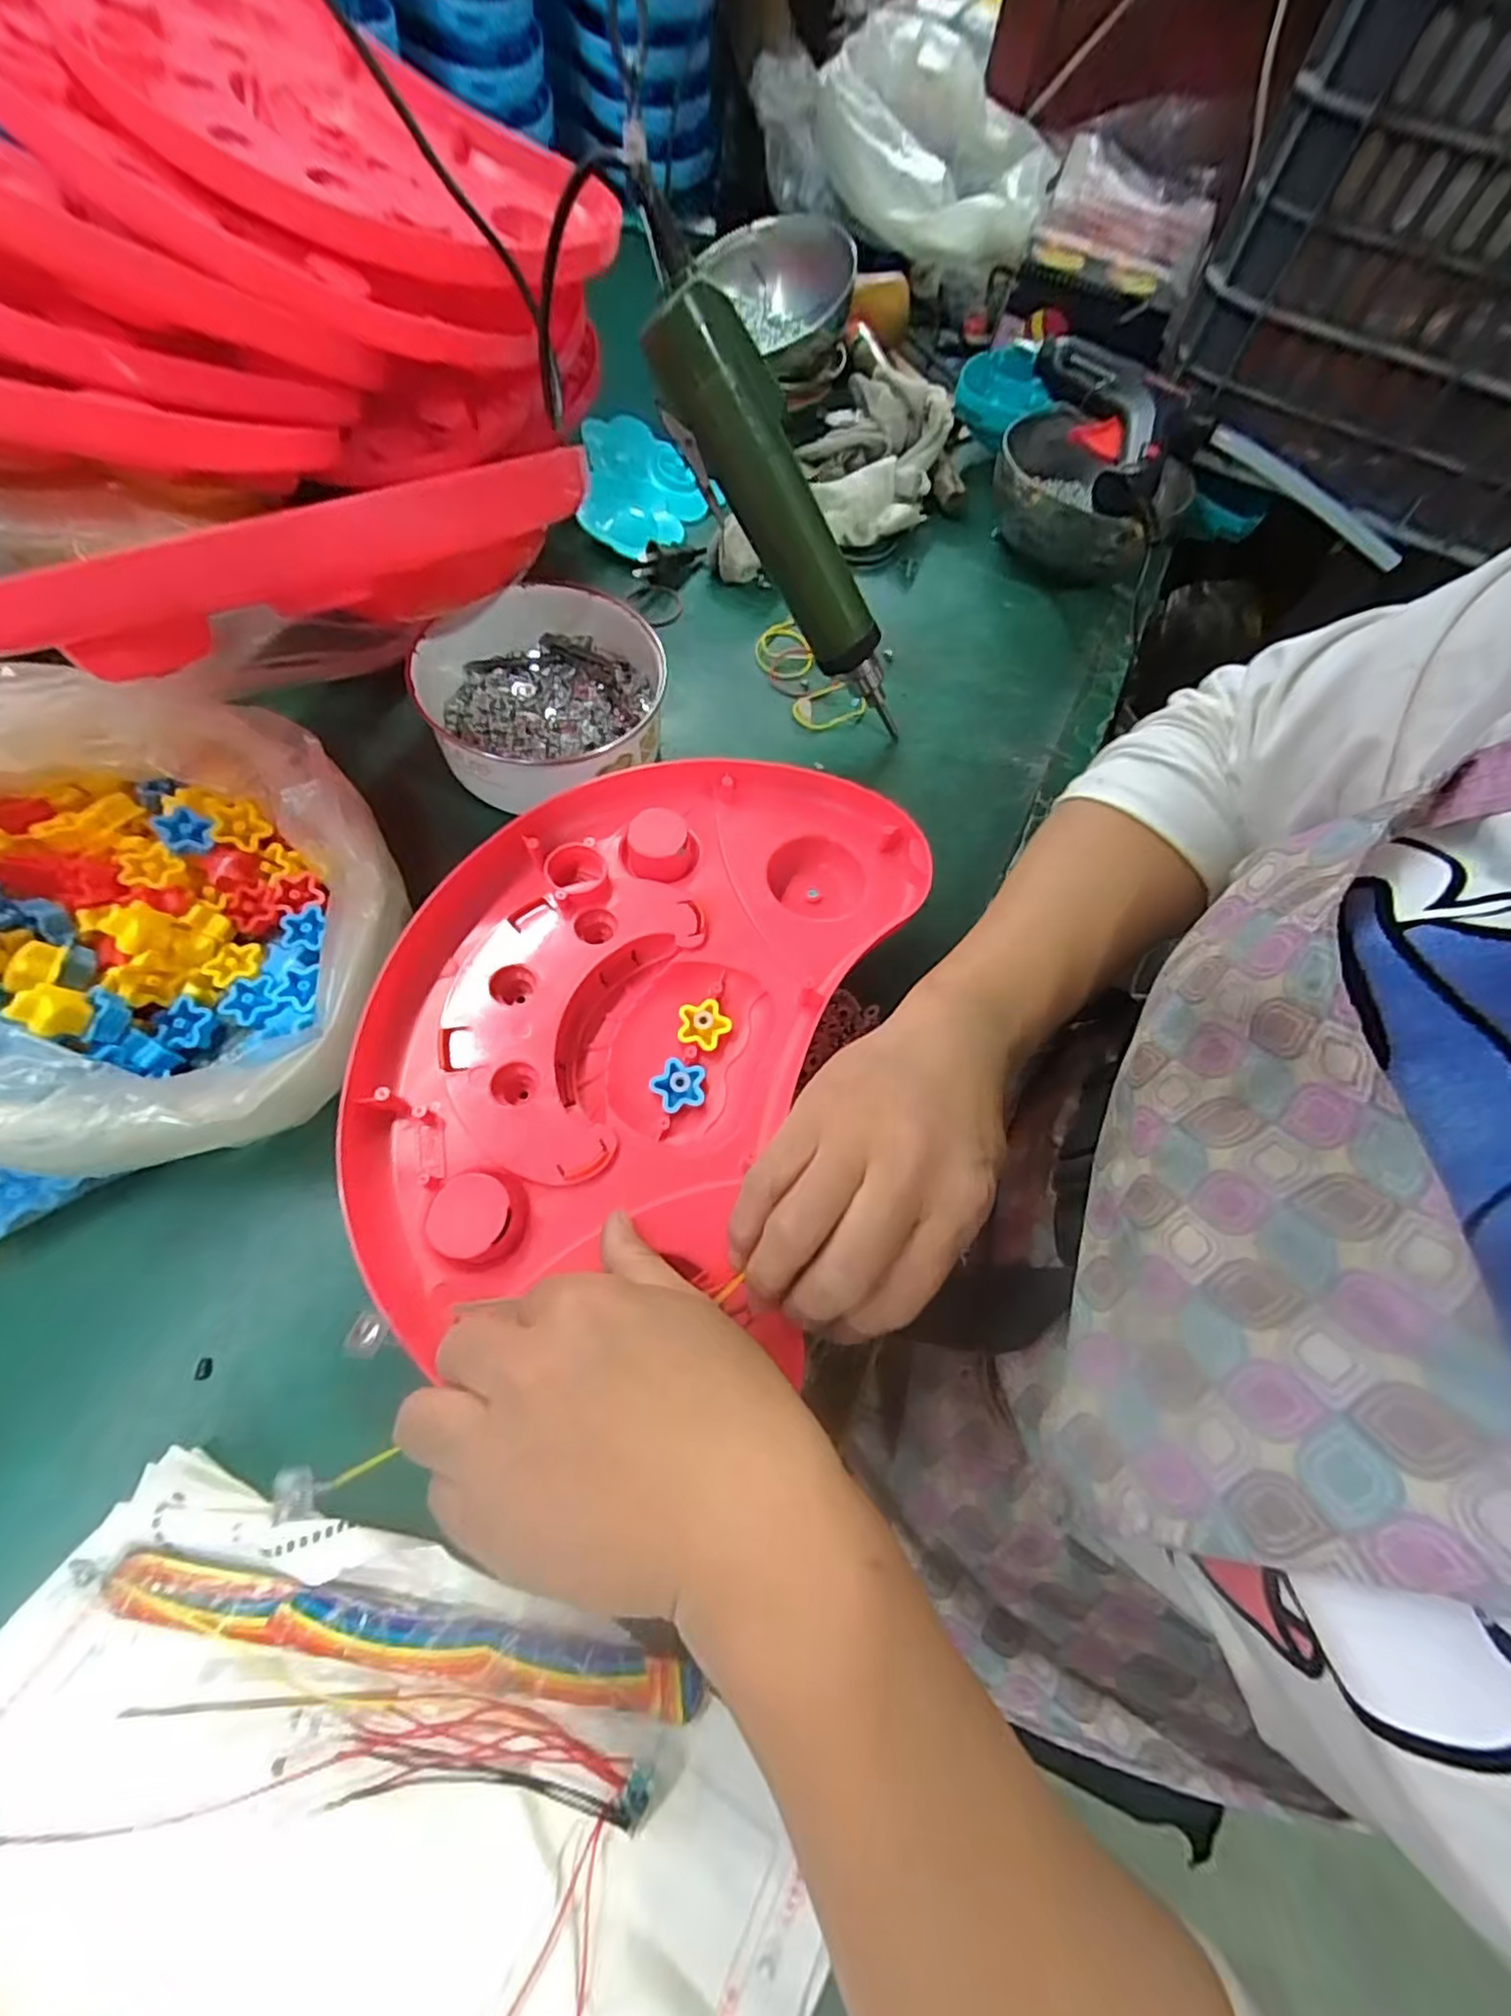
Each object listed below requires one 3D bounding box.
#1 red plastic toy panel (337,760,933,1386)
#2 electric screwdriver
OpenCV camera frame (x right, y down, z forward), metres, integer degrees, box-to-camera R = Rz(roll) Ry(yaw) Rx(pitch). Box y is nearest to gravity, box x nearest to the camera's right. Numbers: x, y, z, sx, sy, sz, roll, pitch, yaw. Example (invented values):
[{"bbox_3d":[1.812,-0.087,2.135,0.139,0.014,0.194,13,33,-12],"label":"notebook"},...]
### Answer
[{"bbox_3d":[-0.055,-0.003,0.330,0.217,0.046,0.310,18,63,6],"label":"red plastic toy panel"},{"bbox_3d":[0.016,-0.271,0.380,0.046,0.275,0.036,-7,56,34],"label":"electric screwdriver"}]

